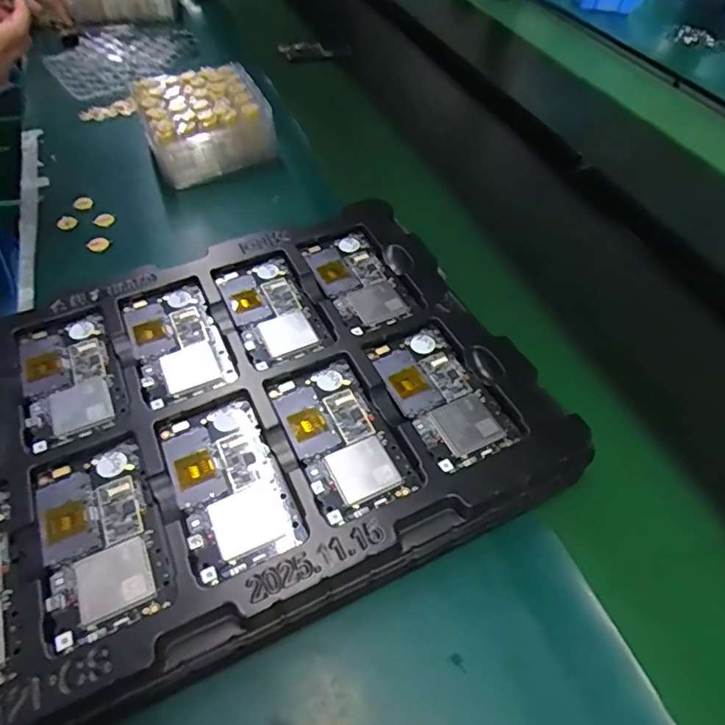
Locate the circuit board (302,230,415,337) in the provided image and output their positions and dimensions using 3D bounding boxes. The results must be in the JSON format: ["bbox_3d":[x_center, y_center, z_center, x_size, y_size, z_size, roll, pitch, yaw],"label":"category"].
[{"bbox_3d":[-0.005,-0.075,0.492,0.062,0.008,0.121,-19,54,-18],"label":"circuit board"}]

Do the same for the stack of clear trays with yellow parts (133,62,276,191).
[{"bbox_3d":[-0.195,-0.295,0.680,0.145,0.075,0.152,-19,53,-15],"label":"stack of clear trays with yellow parts"}]

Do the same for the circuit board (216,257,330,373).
[{"bbox_3d":[-0.079,-0.046,0.470,0.063,0.009,0.121,-18,53,-18],"label":"circuit board"}]

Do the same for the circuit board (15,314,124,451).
[{"bbox_3d":[-0.229,0.010,0.425,0.066,0.015,0.121,-19,54,-19],"label":"circuit board"}]

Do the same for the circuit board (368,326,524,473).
[{"bbox_3d":[0.058,0.024,0.413,0.063,0.009,0.121,-19,54,-18],"label":"circuit board"}]

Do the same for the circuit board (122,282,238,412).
[{"bbox_3d":[-0.152,-0.016,0.447,0.067,0.007,0.118,-21,56,-17],"label":"circuit board"}]

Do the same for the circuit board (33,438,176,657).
[{"bbox_3d":[-0.166,0.109,0.344,0.067,0.011,0.124,-20,54,-19],"label":"circuit board"}]

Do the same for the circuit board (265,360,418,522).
[{"bbox_3d":[-0.017,0.052,0.391,0.065,0.004,0.124,-20,53,-19],"label":"circuit board"}]

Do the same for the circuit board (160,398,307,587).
[{"bbox_3d":[-0.090,0.079,0.369,0.067,0.005,0.123,-20,53,-18],"label":"circuit board"}]

